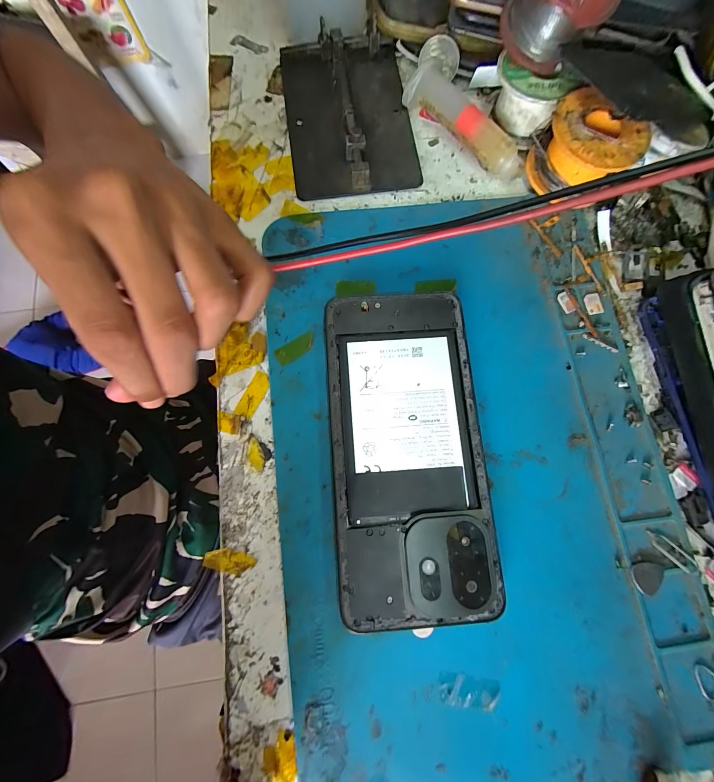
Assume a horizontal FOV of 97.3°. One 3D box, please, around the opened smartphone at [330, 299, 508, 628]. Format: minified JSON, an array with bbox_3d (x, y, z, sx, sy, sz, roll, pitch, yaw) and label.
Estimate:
[{"bbox_3d":[0.025,0.027,0.158,0.073,0.010,0.157,-4,78,-2],"label":"opened smartphone"}]

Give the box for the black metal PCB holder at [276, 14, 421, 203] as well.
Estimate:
[{"bbox_3d":[-0.006,-0.180,0.201,0.078,0.014,0.118,-8,78,-3],"label":"black metal PCB holder"}]

